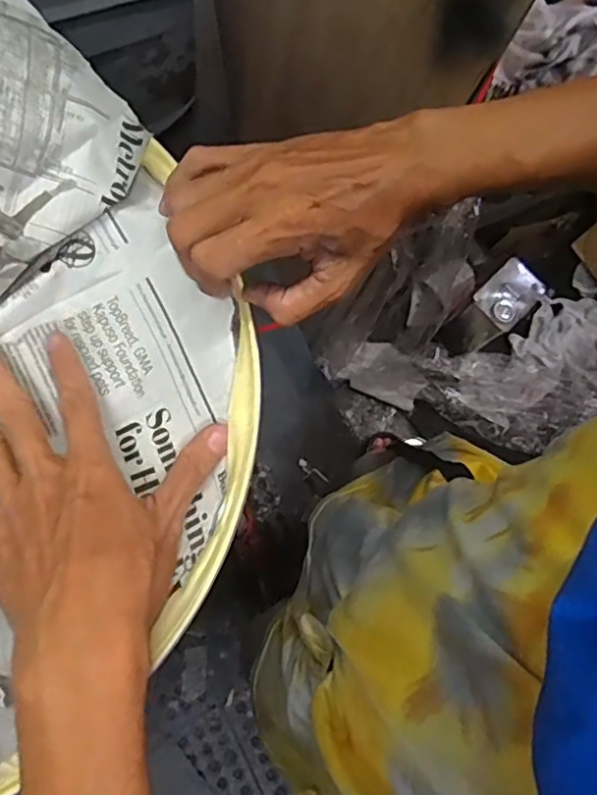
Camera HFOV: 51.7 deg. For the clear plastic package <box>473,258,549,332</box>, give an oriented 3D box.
[{"bbox_3d":[0.449,-0.220,1.307,0.105,0.035,0.148,41,68,17],"label":"clear plastic package"}]

